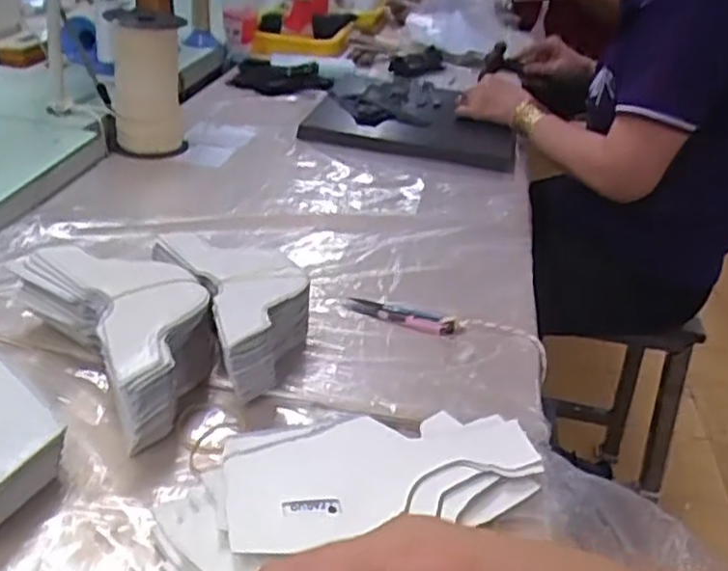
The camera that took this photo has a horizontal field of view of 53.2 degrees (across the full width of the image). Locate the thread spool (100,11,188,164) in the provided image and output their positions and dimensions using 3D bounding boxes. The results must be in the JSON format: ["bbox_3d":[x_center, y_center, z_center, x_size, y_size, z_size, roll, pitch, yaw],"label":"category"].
[{"bbox_3d":[-0.273,-0.252,0.898,0.094,0.170,0.108,-6,34,-19],"label":"thread spool"}]

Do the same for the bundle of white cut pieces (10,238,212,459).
[{"bbox_3d":[-0.172,0.031,0.549,0.101,0.066,0.181,-22,42,-38],"label":"bundle of white cut pieces"}]

